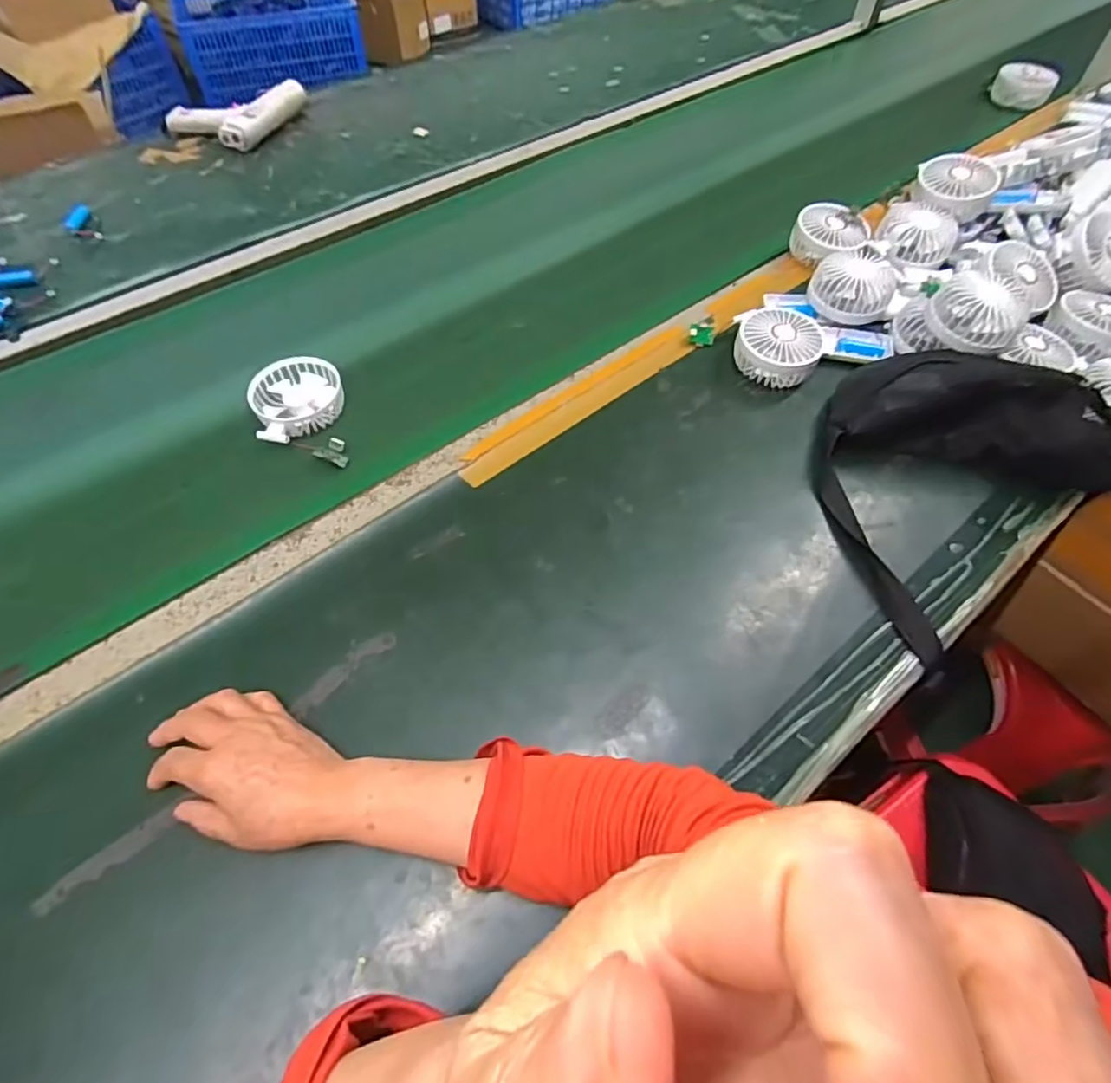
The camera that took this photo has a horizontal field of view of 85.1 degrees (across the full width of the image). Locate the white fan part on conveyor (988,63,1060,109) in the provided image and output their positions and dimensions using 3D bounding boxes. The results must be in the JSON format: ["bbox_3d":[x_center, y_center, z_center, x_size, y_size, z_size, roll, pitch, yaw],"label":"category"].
[{"bbox_3d":[0.743,-0.724,0.966,0.031,0.063,0.102,-29,62,-18],"label":"white fan part on conveyor"}]

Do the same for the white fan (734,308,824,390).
[{"bbox_3d":[0.236,-0.209,0.643,0.086,0.040,0.083,13,79,11],"label":"white fan"}]

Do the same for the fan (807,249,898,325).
[{"bbox_3d":[0.334,-0.285,0.671,0.084,0.062,0.083,0,57,0],"label":"fan"}]

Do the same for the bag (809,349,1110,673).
[{"bbox_3d":[0.355,-0.077,0.551,0.296,0.086,0.241,-31,64,-17],"label":"bag"}]

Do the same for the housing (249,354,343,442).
[{"bbox_3d":[-0.265,-0.148,0.623,0.089,0.027,0.098,-23,61,-13],"label":"housing"}]

